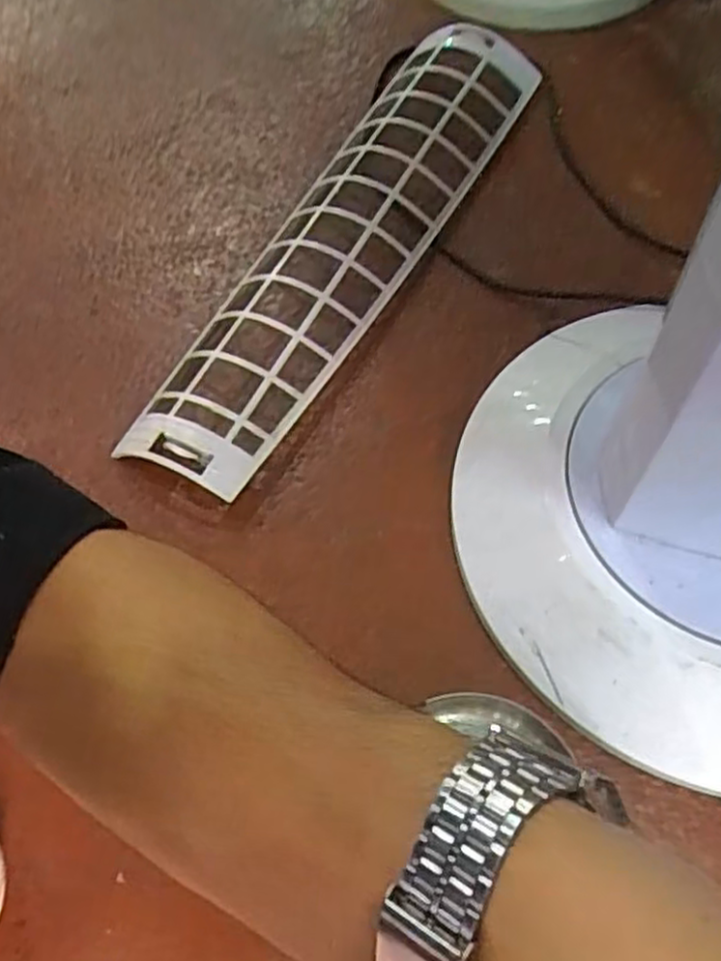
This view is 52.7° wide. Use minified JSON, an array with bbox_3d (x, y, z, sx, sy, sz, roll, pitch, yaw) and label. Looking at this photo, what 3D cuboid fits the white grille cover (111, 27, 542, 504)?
[{"bbox_3d":[0.000,-0.214,0.600,0.115,0.044,0.528,27,67,18],"label":"white grille cover"}]

